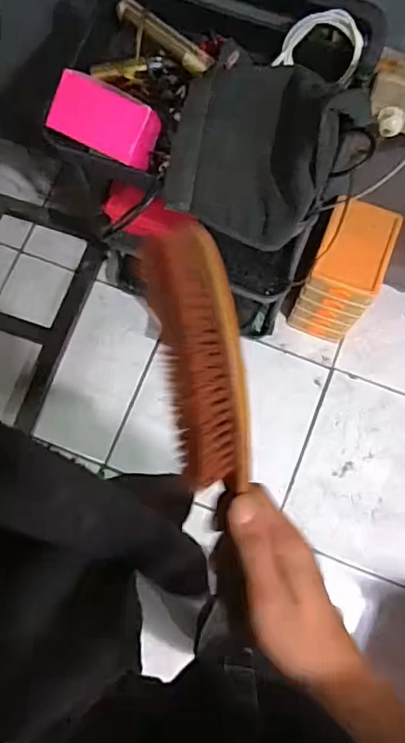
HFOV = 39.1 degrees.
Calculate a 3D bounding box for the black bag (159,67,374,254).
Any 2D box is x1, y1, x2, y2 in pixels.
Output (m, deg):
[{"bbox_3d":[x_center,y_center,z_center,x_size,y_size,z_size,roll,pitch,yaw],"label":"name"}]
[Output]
[{"bbox_3d":[0.075,-0.270,0.668,0.213,0.103,0.214,13,78,3],"label":"black bag"}]

